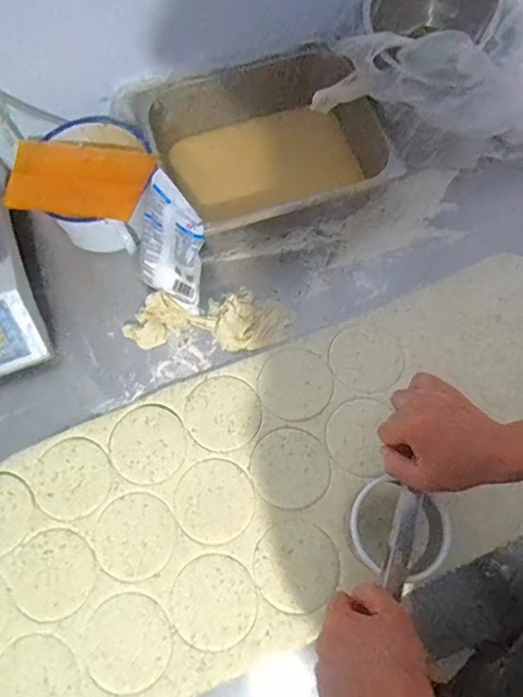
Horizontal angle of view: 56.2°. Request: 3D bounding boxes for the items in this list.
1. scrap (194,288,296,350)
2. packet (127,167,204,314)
[{"bbox_3d":[-0.018,-0.039,0.675,0.116,0.025,0.086,-30,71,-9],"label":"scrap"},{"bbox_3d":[-0.118,-0.139,0.657,0.104,0.153,0.040,32,39,19],"label":"packet"}]

